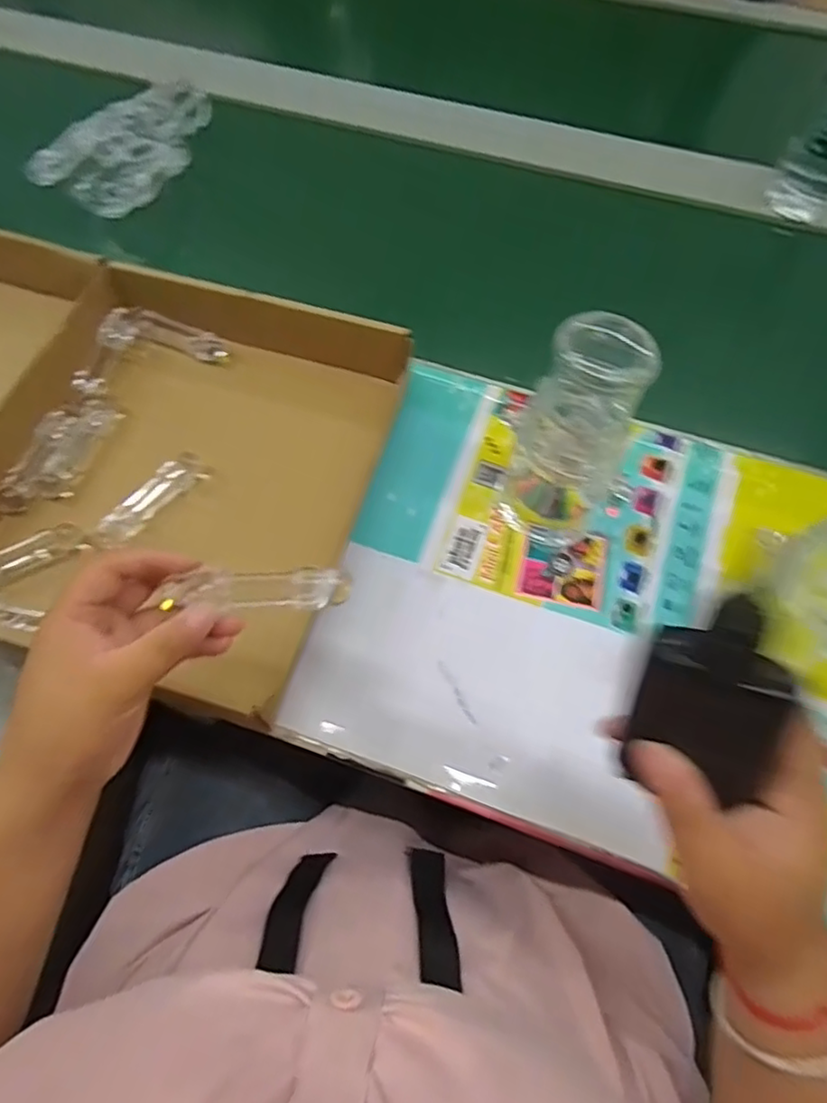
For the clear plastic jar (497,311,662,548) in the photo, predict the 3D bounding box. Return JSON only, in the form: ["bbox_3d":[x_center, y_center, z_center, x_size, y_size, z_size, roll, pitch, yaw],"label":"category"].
[{"bbox_3d":[0.106,-0.069,0.414,0.062,0.172,0.057,27,68,12],"label":"clear plastic jar"}]

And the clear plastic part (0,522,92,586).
[{"bbox_3d":[-0.288,0.006,0.458,0.088,0.025,0.023,-31,69,-14],"label":"clear plastic part"}]

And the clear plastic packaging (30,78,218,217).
[{"bbox_3d":[-0.274,-0.417,0.642,0.106,0.053,0.194,31,68,13],"label":"clear plastic packaging"}]

